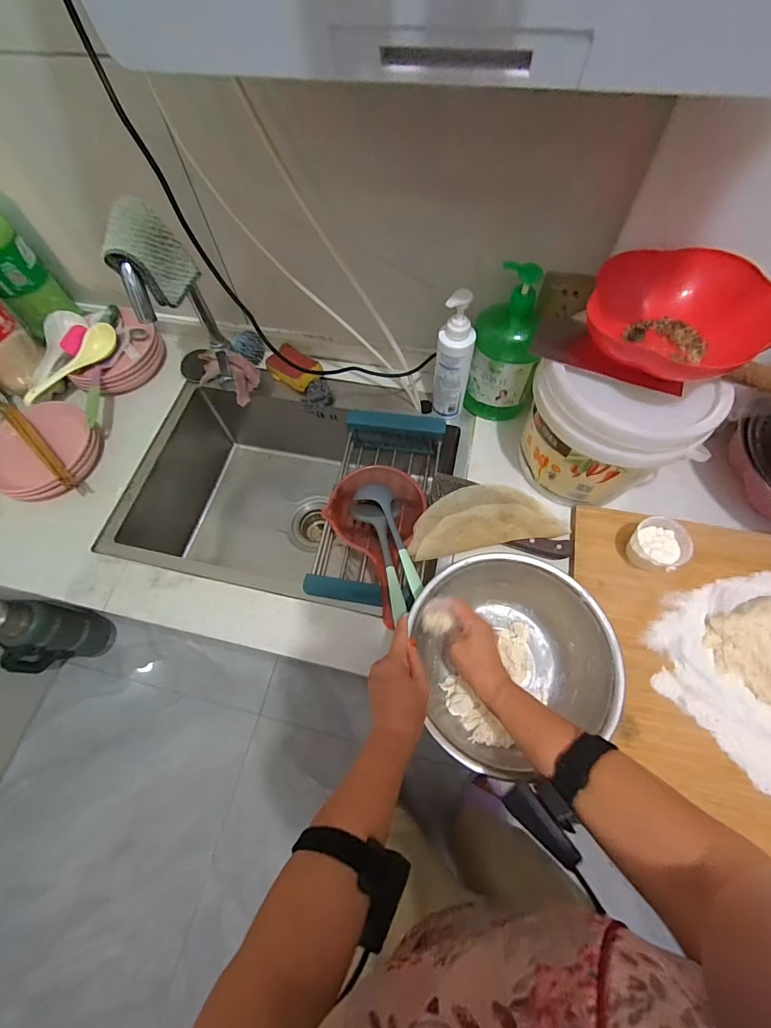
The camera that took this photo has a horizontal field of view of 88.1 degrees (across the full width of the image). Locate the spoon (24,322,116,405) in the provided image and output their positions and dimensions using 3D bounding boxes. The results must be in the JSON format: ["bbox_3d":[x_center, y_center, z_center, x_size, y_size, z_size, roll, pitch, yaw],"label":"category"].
[{"bbox_3d":[-0.632,-0.301,0.798,0.062,0.038,0.214,33,70,17],"label":"spoon"}]

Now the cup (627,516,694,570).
[{"bbox_3d":[0.402,0.052,0.598,0.081,0.054,0.074,-1,64,2],"label":"cup"}]

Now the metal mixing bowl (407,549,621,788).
[{"bbox_3d":[0.164,0.182,0.541,0.235,0.097,0.232,-1,64,2],"label":"metal mixing bowl"}]

